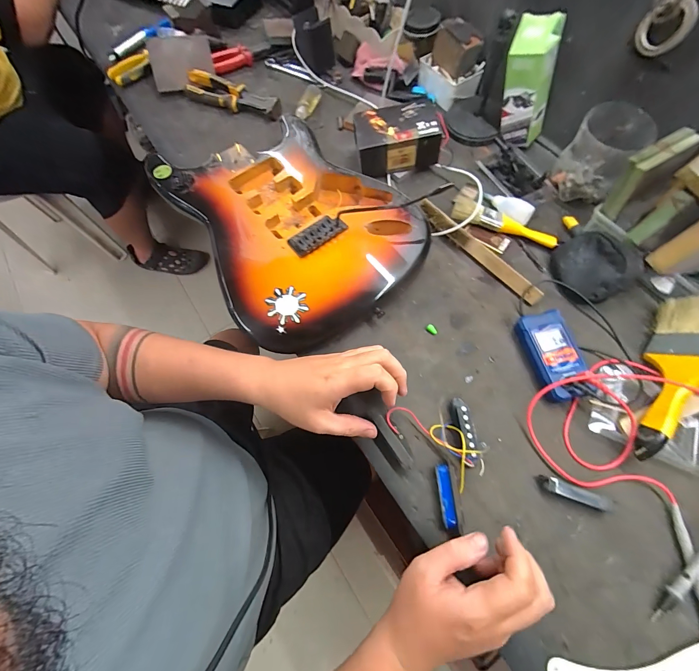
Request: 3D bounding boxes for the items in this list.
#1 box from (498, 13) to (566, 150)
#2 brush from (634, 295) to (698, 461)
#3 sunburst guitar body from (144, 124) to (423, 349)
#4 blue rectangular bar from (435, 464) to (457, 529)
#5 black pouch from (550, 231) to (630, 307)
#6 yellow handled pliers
[{"bbox_3d":[0.287,-0.402,0.516,0.058,0.170,0.060,-27,47,-9],"label":"box"},{"bbox_3d":[0.390,0.039,0.361,0.028,0.103,0.217,38,74,-14],"label":"brush"},{"bbox_3d":[-0.095,-0.189,0.499,0.305,0.061,0.414,-35,71,-12],"label":"sunburst guitar body"},{"bbox_3d":[0.109,0.183,0.366,0.014,0.015,0.063,-2,68,1],"label":"blue rectangular bar"},{"bbox_3d":[0.332,-0.100,0.446,0.075,0.055,0.098,7,68,5],"label":"black pouch"},{"bbox_3d":[-0.232,-0.476,0.637,0.211,0.032,0.054,21,70,10],"label":"yellow handled pliers"}]

